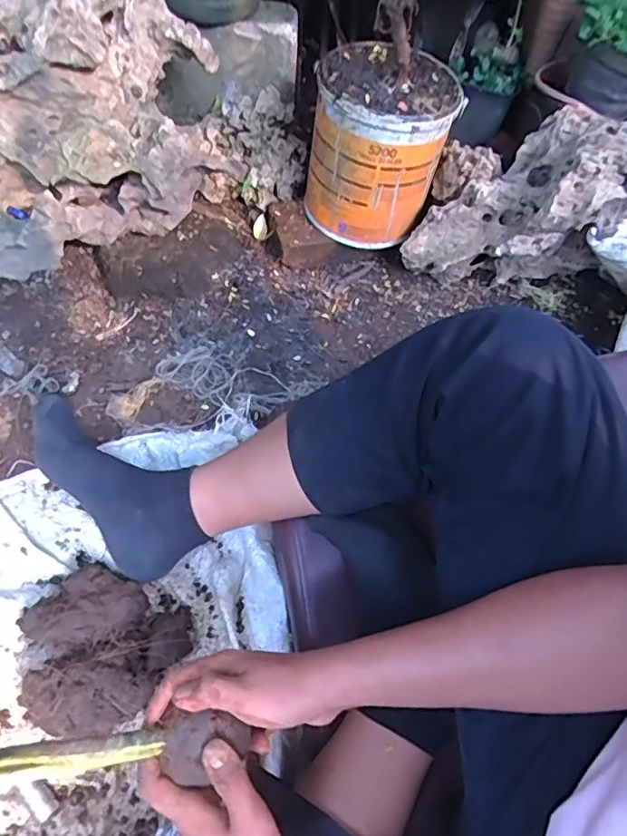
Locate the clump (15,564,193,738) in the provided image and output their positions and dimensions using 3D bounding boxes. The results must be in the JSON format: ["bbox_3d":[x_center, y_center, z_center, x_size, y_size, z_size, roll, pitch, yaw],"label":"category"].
[{"bbox_3d":[-0.215,0.227,0.521,0.147,0.093,0.139,1,62,-2],"label":"clump"}]

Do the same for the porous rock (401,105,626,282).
[{"bbox_3d":[0.297,-0.273,0.705,0.289,0.186,0.181,-30,67,-17],"label":"porous rock"}]

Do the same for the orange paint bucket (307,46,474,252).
[{"bbox_3d":[0.089,-0.369,0.723,0.169,0.179,0.179,18,63,7],"label":"orange paint bucket"}]

